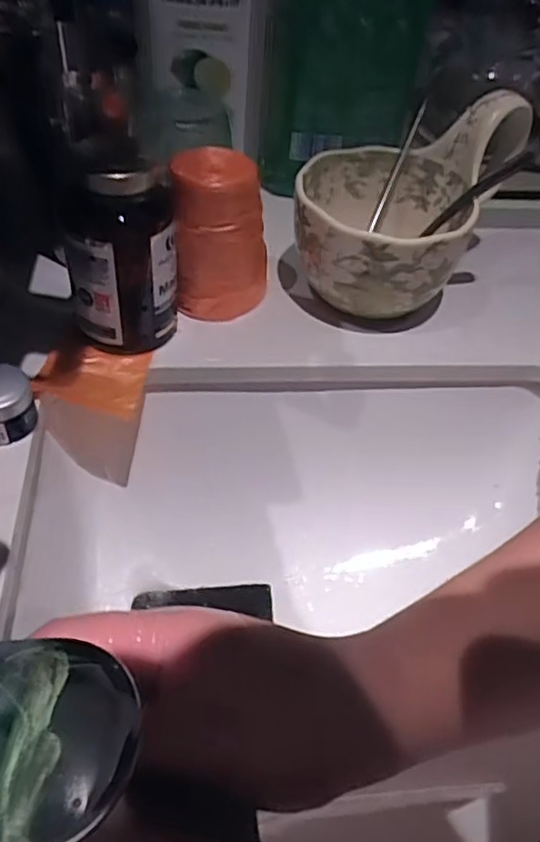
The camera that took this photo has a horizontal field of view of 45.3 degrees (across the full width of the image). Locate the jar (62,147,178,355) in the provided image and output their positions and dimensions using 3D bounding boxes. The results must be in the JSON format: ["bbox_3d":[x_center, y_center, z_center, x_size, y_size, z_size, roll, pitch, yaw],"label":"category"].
[{"bbox_3d":[-0.086,-0.101,0.380,0.062,0.111,0.065,-5,48,-10],"label":"jar"}]

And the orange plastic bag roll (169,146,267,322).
[{"bbox_3d":[-0.030,-0.117,0.413,0.055,0.096,0.059,13,47,7],"label":"orange plastic bag roll"}]

